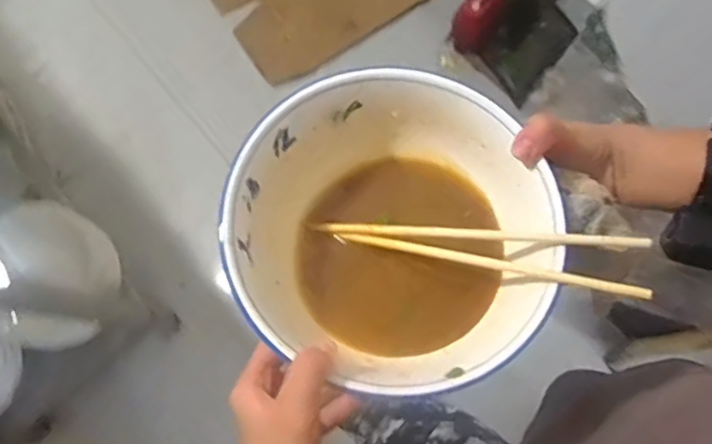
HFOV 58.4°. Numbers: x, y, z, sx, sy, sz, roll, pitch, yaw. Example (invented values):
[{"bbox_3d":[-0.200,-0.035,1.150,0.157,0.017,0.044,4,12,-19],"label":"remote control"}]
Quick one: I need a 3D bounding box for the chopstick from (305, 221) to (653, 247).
[{"bbox_3d":[0.071,0.008,0.417,0.218,0.011,0.010,2,76,22],"label":"chopstick"}]

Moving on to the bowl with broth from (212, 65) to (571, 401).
[{"bbox_3d":[0.026,0.003,0.413,0.201,0.082,0.199,0,77,2],"label":"bowl with broth"}]

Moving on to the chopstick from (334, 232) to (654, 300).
[{"bbox_3d":[0.079,0.025,0.406,0.200,0.010,0.008,11,77,27],"label":"chopstick"}]

